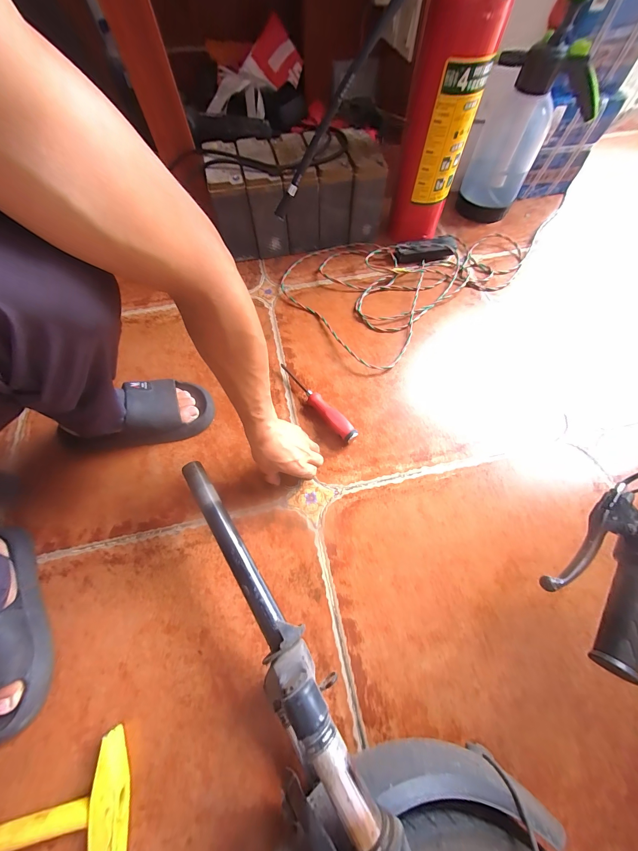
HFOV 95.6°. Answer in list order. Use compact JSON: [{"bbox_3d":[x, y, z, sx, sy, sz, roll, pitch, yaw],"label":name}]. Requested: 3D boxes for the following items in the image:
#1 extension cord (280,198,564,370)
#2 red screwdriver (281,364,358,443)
[{"bbox_3d":[0.273,-0.435,0.730,0.512,0.047,0.379,-35,69,-15],"label":"extension cord"},{"bbox_3d":[-0.007,-0.048,0.551,0.029,0.031,0.211,-36,69,-15],"label":"red screwdriver"}]

